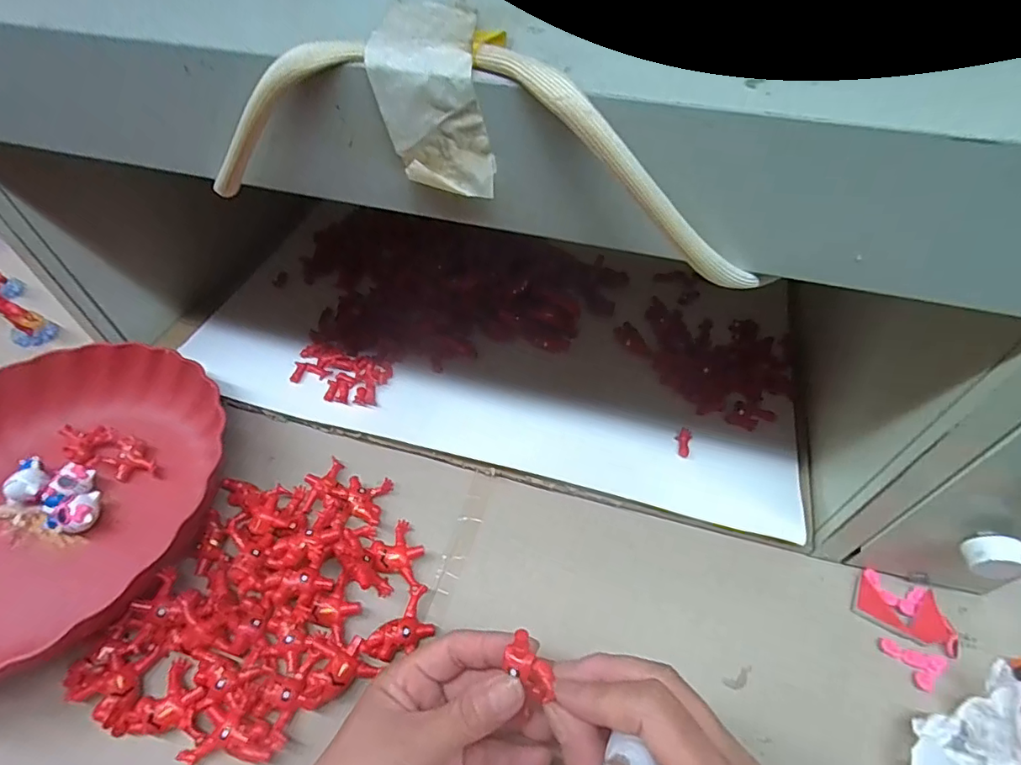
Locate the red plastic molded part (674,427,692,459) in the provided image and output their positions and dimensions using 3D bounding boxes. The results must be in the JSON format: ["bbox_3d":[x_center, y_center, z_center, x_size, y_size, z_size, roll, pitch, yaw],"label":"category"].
[{"bbox_3d":[0.131,0.046,0.391,0.011,0.005,0.025,8,50,7],"label":"red plastic molded part"}]

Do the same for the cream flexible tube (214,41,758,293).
[{"bbox_3d":[-0.020,-0.088,0.202,0.240,0.072,0.021,13,51,11],"label":"cream flexible tube"}]

